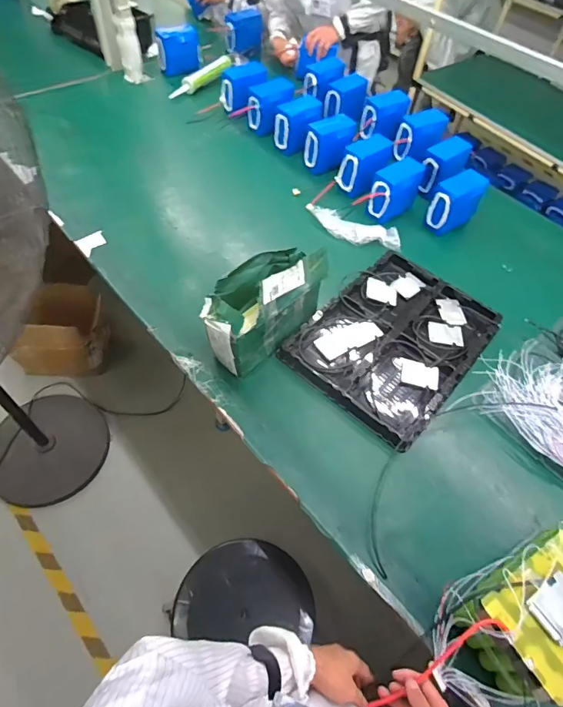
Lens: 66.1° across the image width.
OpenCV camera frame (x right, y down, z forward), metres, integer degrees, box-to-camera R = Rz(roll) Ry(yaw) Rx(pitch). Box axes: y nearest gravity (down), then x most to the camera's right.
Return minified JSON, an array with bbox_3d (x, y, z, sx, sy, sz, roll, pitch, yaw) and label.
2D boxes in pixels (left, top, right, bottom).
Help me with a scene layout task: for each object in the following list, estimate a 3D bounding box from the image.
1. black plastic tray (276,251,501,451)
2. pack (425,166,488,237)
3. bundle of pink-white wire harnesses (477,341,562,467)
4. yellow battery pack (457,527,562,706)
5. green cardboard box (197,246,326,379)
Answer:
[{"bbox_3d":[0.276,-0.043,1.046,0.344,0.035,0.481,38,61,19],"label":"black plastic tray"},{"bbox_3d":[0.520,-0.446,1.289,0.165,0.156,0.081,-32,64,-23],"label":"pack"},{"bbox_3d":[0.637,0.156,0.914,0.251,0.045,0.430,-27,62,-21],"label":"bundle of pink-white wire harnesses"},{"bbox_3d":[0.420,0.370,0.661,0.290,0.126,0.145,-26,61,-14],"label":"yellow battery pack"},{"bbox_3d":[-0.048,-0.122,0.961,0.161,0.204,0.297,38,61,20],"label":"green cardboard box"}]

